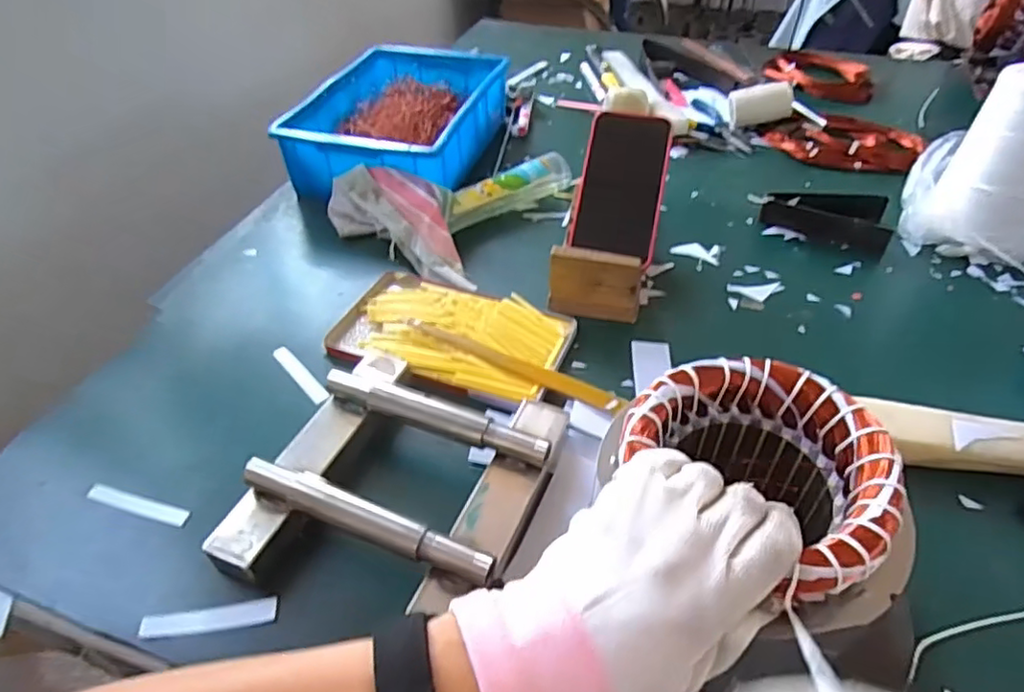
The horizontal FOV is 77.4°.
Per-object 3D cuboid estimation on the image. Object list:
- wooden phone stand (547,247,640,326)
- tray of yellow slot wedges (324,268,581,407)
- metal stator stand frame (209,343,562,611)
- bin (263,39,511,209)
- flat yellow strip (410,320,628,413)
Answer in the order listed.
[{"bbox_3d":[0.075,-0.053,0.572,0.082,0.067,0.018,5,44,7],"label":"wooden phone stand"},{"bbox_3d":[-0.055,-0.012,0.571,0.202,0.021,0.124,15,46,17],"label":"tray of yellow slot wedges"},{"bbox_3d":[-0.073,0.090,0.445,0.182,0.047,0.188,14,45,16],"label":"metal stator stand frame"},{"bbox_3d":[-0.138,-0.276,0.804,0.201,0.086,0.298,10,45,12],"label":"bin"},{"bbox_3d":[0.002,0.016,0.543,0.194,0.004,0.019,22,48,16],"label":"flat yellow strip"}]

